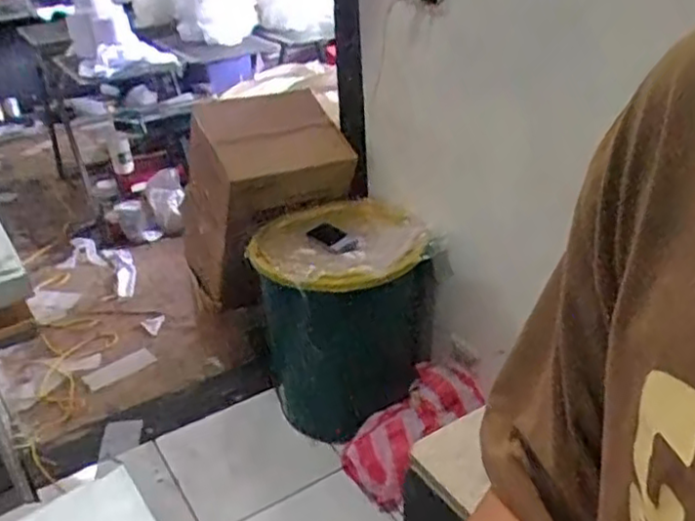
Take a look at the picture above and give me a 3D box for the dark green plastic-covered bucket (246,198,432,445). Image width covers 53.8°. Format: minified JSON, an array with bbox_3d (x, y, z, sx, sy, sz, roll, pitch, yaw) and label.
[{"bbox_3d":[-0.005,0.153,1.769,0.427,0.502,0.370,-1,29,5],"label":"dark green plastic-covered bucket"}]

